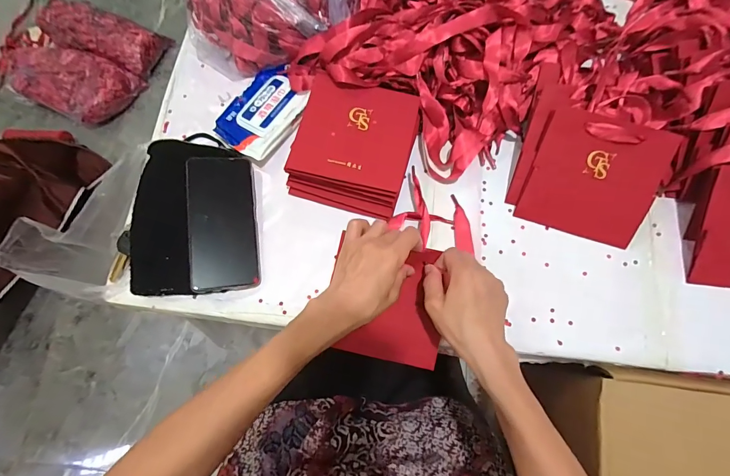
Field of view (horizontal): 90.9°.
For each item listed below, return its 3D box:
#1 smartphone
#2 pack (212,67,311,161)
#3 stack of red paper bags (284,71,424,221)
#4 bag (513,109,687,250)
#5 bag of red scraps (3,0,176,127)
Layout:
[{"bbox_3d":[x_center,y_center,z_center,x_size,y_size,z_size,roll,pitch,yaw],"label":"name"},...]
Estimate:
[{"bbox_3d":[-0.176,-0.019,0.447,0.078,0.010,0.165,-1,79,-28],"label":"smartphone"},{"bbox_3d":[-0.136,-0.174,0.497,0.095,0.020,0.131,34,78,11],"label":"pack"},{"bbox_3d":[-0.011,-0.120,0.467,0.148,0.054,0.163,15,75,6],"label":"stack of red paper bags"},{"bbox_3d":[0.278,-0.072,0.436,0.140,0.007,0.141,18,108,9],"label":"bag"},{"bbox_3d":[-1.146,-0.719,1.423,0.536,0.172,0.455,19,75,7],"label":"bag of red scraps"}]

